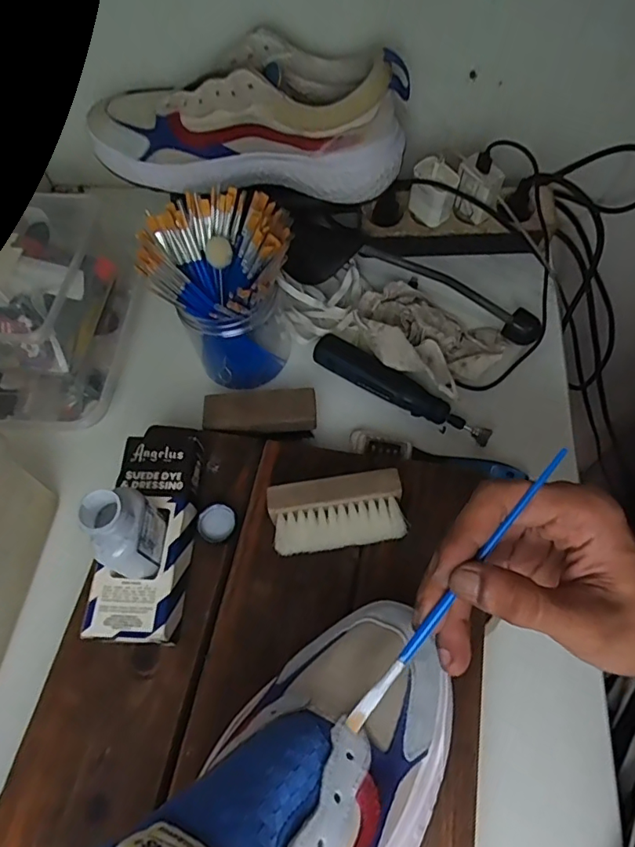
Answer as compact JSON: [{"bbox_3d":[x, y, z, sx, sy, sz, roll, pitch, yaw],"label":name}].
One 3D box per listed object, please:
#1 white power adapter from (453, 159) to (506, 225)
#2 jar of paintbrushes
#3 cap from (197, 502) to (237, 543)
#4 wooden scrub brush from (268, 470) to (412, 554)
[{"bbox_3d":[0.152,-0.219,0.499,0.040,0.056,0.027,22,66,15],"label":"white power adapter"},{"bbox_3d":[-0.079,-0.111,0.458,0.110,0.141,0.098,-34,65,-14],"label":"jar of paintbrushes"},{"bbox_3d":[-0.074,0.073,0.388,0.025,0.007,0.028,37,70,20],"label":"cap"},{"bbox_3d":[0.014,0.063,0.373,0.093,0.027,0.043,-8,62,-1],"label":"wooden scrub brush"}]

